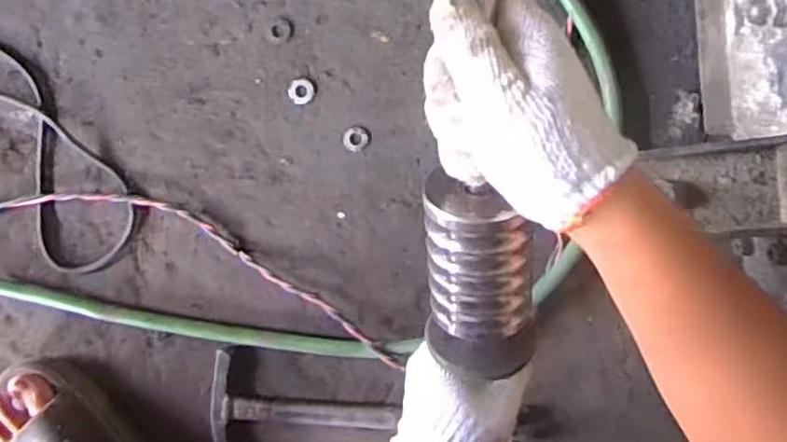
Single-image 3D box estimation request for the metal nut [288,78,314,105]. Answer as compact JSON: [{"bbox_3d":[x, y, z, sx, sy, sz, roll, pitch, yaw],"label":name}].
[{"bbox_3d":[-0.090,-0.126,0.656,0.025,0.004,0.024,0,98,3],"label":"metal nut"}]

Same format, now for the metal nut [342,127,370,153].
[{"bbox_3d":[-0.037,-0.080,0.657,0.024,0.004,0.024,0,98,3],"label":"metal nut"}]

